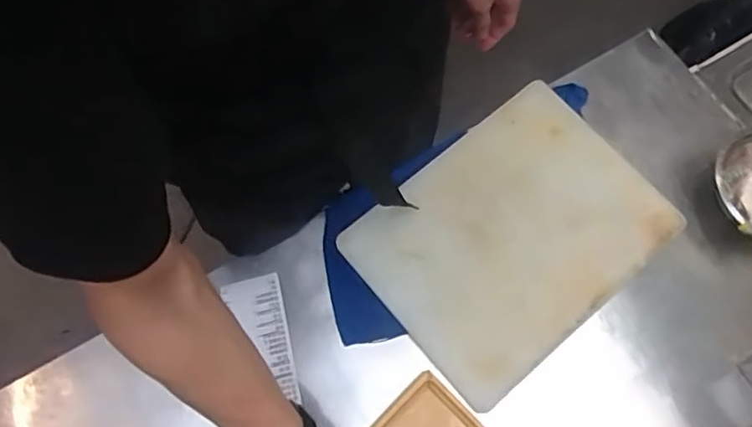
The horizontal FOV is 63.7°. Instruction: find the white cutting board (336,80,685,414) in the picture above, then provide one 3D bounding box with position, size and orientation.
[{"bbox_3d":[0.181,0.027,0.815,0.377,0.031,0.285,-38,76,-15],"label":"white cutting board"}]

